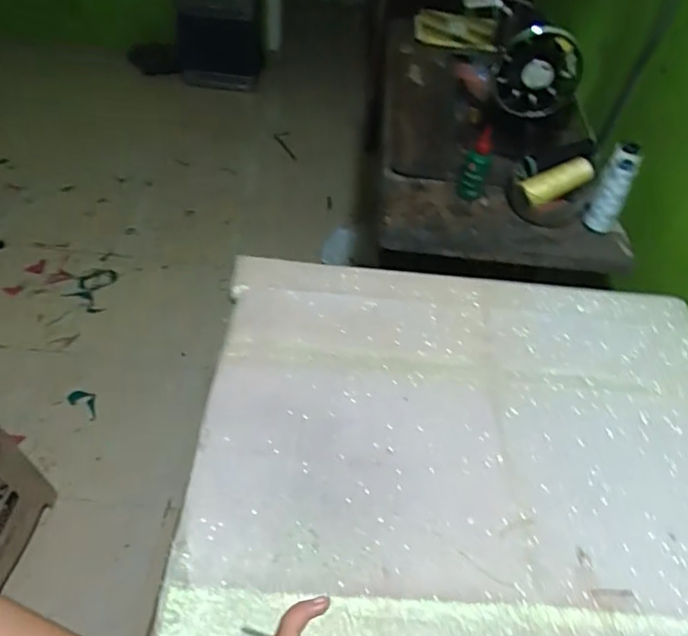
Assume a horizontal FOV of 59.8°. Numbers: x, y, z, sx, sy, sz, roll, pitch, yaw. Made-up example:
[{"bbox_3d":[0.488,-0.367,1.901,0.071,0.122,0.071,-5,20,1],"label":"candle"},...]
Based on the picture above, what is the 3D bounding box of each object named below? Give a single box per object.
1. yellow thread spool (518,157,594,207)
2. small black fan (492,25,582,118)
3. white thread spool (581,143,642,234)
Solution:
[{"bbox_3d":[0.327,-0.210,0.917,0.110,0.033,0.038,-23,49,2],"label":"yellow thread spool"},{"bbox_3d":[0.295,-0.377,0.916,0.132,0.127,0.033,10,46,2],"label":"small black fan"},{"bbox_3d":[0.412,-0.194,0.917,0.049,0.130,0.055,28,50,20],"label":"white thread spool"}]

